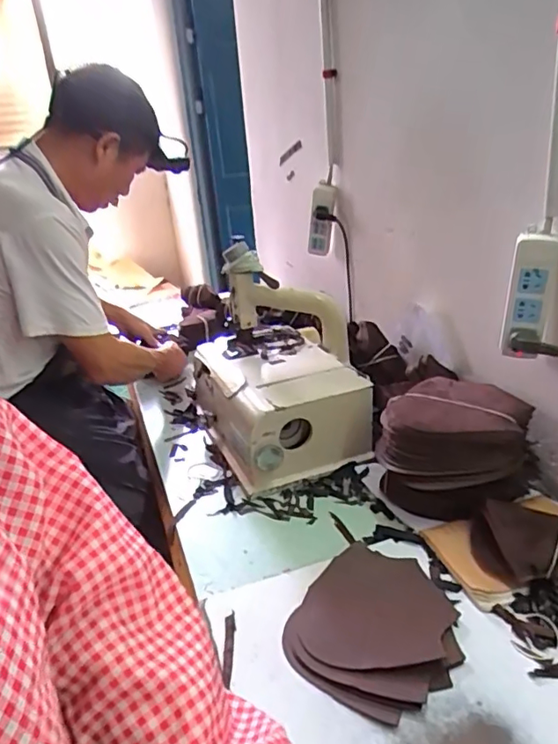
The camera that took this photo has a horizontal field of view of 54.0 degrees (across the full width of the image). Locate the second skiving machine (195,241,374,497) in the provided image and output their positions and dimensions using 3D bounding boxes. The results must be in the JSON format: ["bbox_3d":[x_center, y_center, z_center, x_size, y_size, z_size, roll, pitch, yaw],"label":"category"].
[{"bbox_3d":[0.006,-0.019,1.001,0.282,0.306,0.322,-13,27,-16],"label":"second skiving machine"}]

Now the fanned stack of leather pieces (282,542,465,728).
[{"bbox_3d":[0.115,0.295,0.642,0.180,0.016,0.203,12,30,32],"label":"fanned stack of leather pieces"}]

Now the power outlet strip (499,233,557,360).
[{"bbox_3d":[0.336,-0.097,0.740,0.058,0.167,0.031,9,29,28],"label":"power outlet strip"}]

